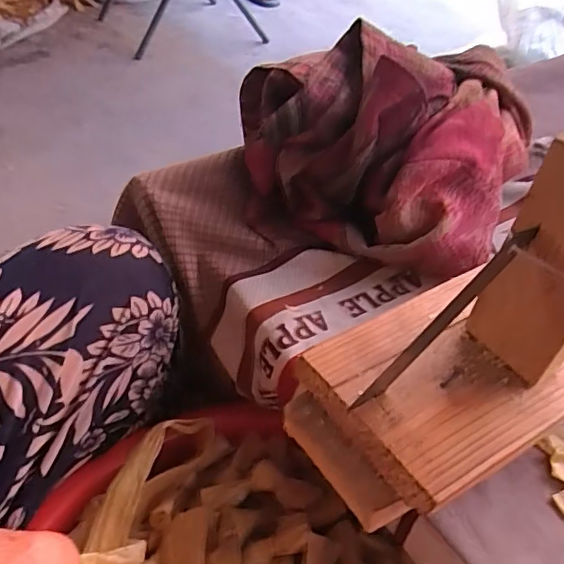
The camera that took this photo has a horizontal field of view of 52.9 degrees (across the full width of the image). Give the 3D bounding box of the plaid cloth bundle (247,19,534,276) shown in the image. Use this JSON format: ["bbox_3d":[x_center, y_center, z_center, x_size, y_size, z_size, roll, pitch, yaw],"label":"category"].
[{"bbox_3d":[0.067,-0.101,0.384,0.179,0.101,0.150,16,44,12],"label":"plaid cloth bundle"}]

